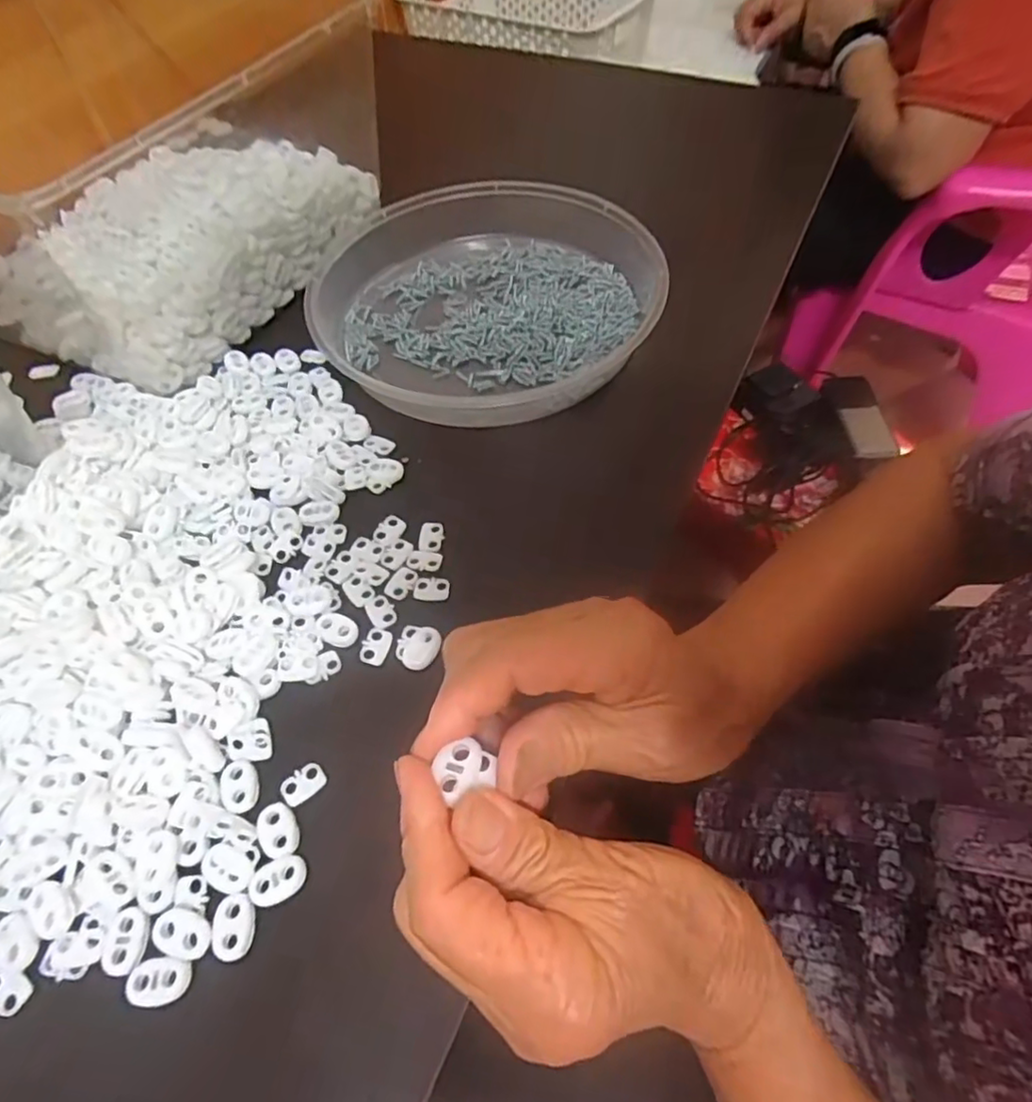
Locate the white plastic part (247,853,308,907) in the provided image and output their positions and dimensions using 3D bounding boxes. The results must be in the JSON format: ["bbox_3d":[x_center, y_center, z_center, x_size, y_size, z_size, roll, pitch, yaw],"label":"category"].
[{"bbox_3d":[-0.096,0.131,0.251,0.022,0.004,0.016,-26,60,-14],"label":"white plastic part"}]

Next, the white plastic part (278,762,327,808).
[{"bbox_3d":[-0.093,0.102,0.276,0.019,0.004,0.014,-38,64,-20],"label":"white plastic part"}]

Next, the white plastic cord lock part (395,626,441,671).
[{"bbox_3d":[-0.048,0.047,0.307,0.021,0.004,0.022,-1,57,1],"label":"white plastic cord lock part"}]

